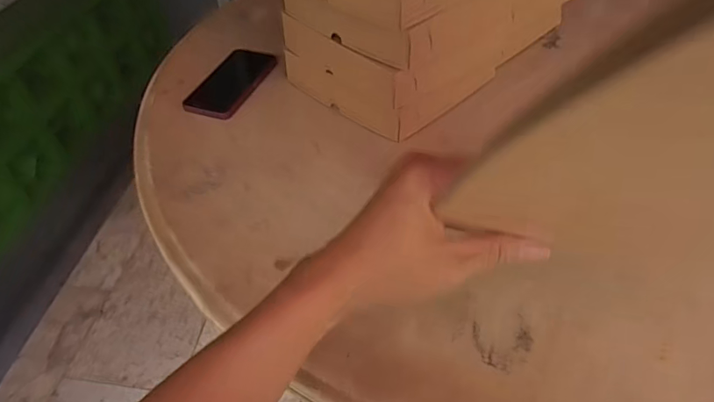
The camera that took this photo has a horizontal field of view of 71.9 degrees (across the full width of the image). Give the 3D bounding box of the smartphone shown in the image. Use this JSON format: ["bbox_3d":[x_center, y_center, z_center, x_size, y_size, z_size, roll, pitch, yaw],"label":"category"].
[{"bbox_3d":[-0.191,-0.184,0.754,0.080,0.015,0.183,12,48,13],"label":"smartphone"}]

